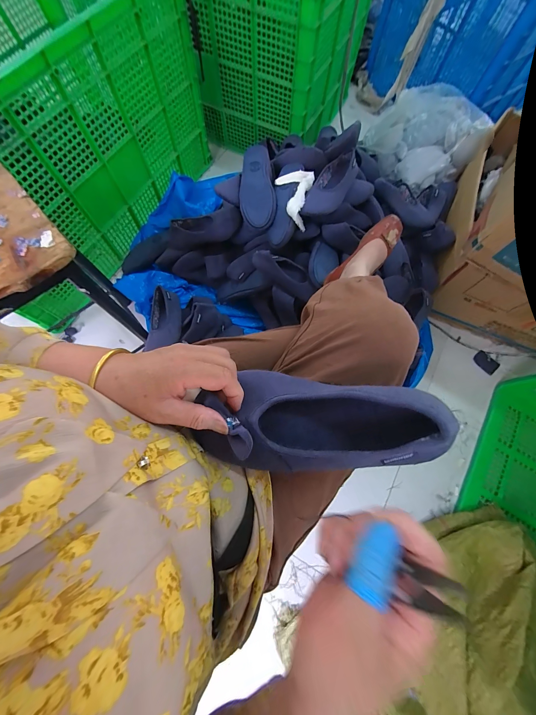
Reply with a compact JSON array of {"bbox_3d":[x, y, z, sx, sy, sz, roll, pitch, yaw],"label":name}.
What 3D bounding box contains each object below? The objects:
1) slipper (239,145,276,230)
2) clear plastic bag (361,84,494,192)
[{"bbox_3d":[-0.034,-0.493,0.738,0.098,0.057,0.234,-4,94,-3],"label":"slipper"},{"bbox_3d":[0.616,-0.896,1.037,0.445,0.176,0.458,-27,76,-9],"label":"clear plastic bag"}]

